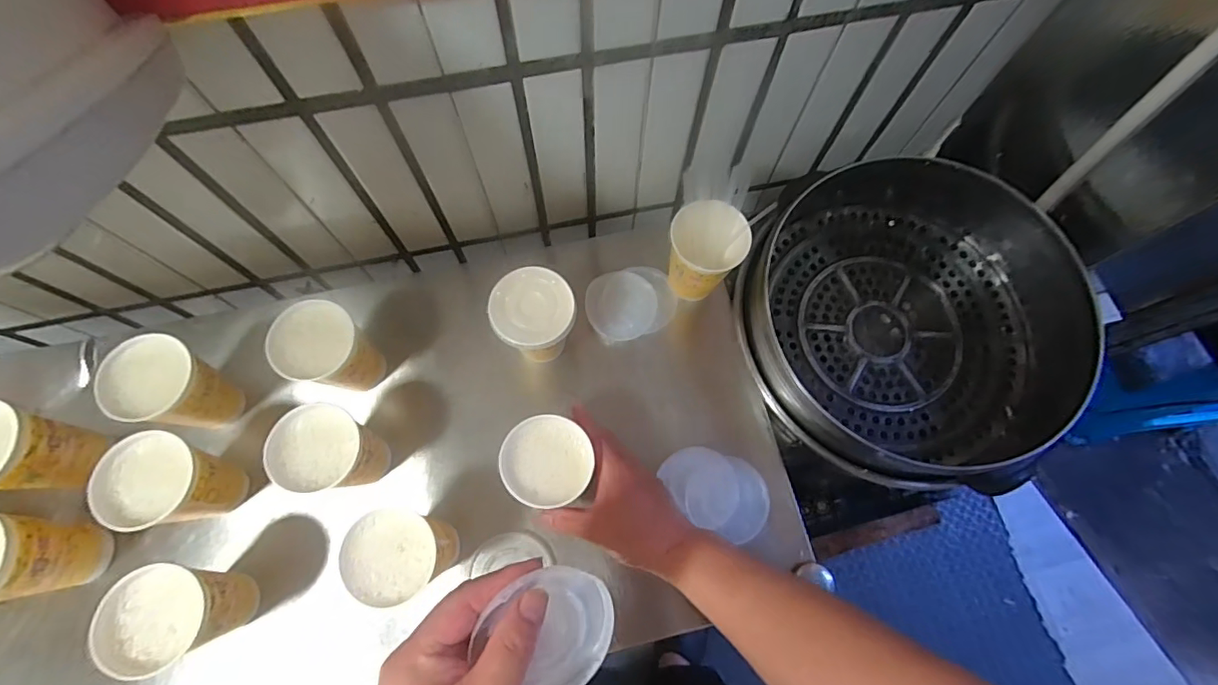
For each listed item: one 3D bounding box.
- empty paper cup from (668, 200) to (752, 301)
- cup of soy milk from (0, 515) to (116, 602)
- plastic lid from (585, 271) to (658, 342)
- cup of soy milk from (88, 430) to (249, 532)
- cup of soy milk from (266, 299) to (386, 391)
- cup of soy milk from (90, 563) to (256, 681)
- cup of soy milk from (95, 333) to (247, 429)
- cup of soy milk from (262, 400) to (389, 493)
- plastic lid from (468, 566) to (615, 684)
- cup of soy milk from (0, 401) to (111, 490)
[{"bbox_3d":[0.098,-0.089,0.552,0.075,0.097,0.070,0,71,-1],"label":"empty paper cup"},{"bbox_3d":[-0.510,0.185,0.460,0.075,0.096,0.073,0,71,-1],"label":"cup of soy milk"},{"bbox_3d":[0.014,-0.041,0.591,0.075,0.007,0.076,0,78,-1],"label":"plastic lid"},{"bbox_3d":[-0.382,0.127,0.481,0.073,0.106,0.077,0,71,-1],"label":"cup of soy milk"},{"bbox_3d":[-0.273,0.013,0.532,0.074,0.112,0.072,0,71,-1],"label":"cup of soy milk"},{"bbox_3d":[-0.346,0.223,0.446,0.076,0.101,0.077,-11,72,-5],"label":"cup of soy milk"},{"bbox_3d":[-0.408,0.044,0.507,0.073,0.097,0.076,0,71,-1],"label":"cup of soy milk"},{"bbox_3d":[-0.250,0.104,0.496,0.072,0.106,0.070,0,71,-1],"label":"cup of soy milk"},{"bbox_3d":[-0.030,0.161,0.297,0.068,0.006,0.081,-33,109,-20],"label":"plastic lid"},{"bbox_3d":[-0.531,0.099,0.482,0.077,0.086,0.071,2,71,-1],"label":"cup of soy milk"}]

